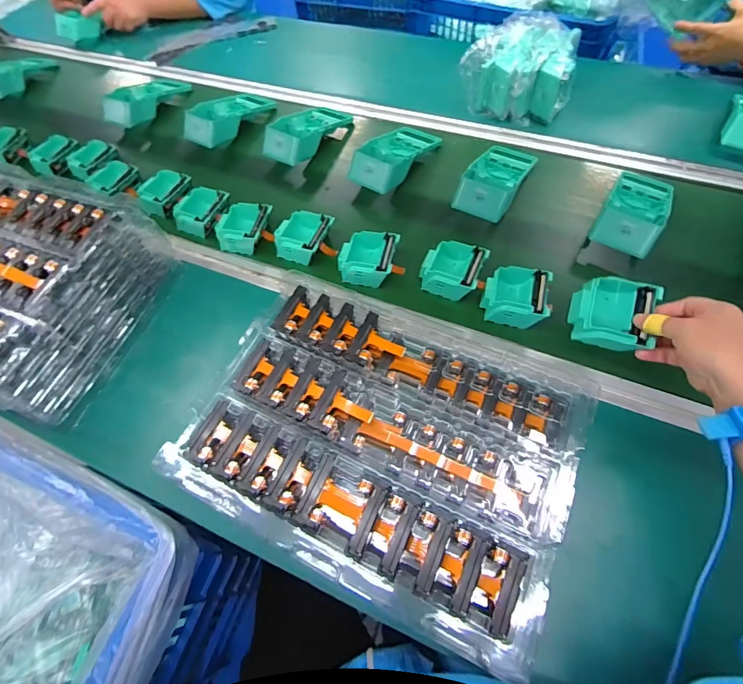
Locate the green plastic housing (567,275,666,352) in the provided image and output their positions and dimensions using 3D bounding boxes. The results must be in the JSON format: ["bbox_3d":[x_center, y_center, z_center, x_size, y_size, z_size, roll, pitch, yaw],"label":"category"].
[{"bbox_3d":[0.282,-0.033,0.457,0.084,0.052,0.084,23,87,25],"label":"green plastic housing"}]

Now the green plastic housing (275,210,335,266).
[{"bbox_3d":[-0.105,-0.159,0.597,0.080,0.039,0.077,15,64,13],"label":"green plastic housing"}]

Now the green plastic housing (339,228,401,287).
[{"bbox_3d":[-0.006,-0.119,0.568,0.082,0.040,0.081,12,63,11],"label":"green plastic housing"}]

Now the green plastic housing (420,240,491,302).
[{"bbox_3d":[0.114,-0.100,0.550,0.078,0.042,0.072,21,65,15],"label":"green plastic housing"}]

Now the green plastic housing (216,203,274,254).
[{"bbox_3d":[-0.201,-0.181,0.613,0.079,0.032,0.083,14,64,12],"label":"green plastic housing"}]

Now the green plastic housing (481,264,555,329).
[{"bbox_3d":[0.192,-0.060,0.526,0.084,0.050,0.077,13,63,12],"label":"green plastic housing"}]

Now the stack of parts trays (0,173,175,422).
[{"bbox_3d":[-0.508,-0.088,0.508,0.368,0.106,0.271,14,64,12],"label":"stack of parts trays"}]

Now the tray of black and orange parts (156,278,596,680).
[{"bbox_3d":[0.012,0.094,0.404,0.371,0.029,0.258,22,66,16],"label":"tray of black and orange parts"}]

